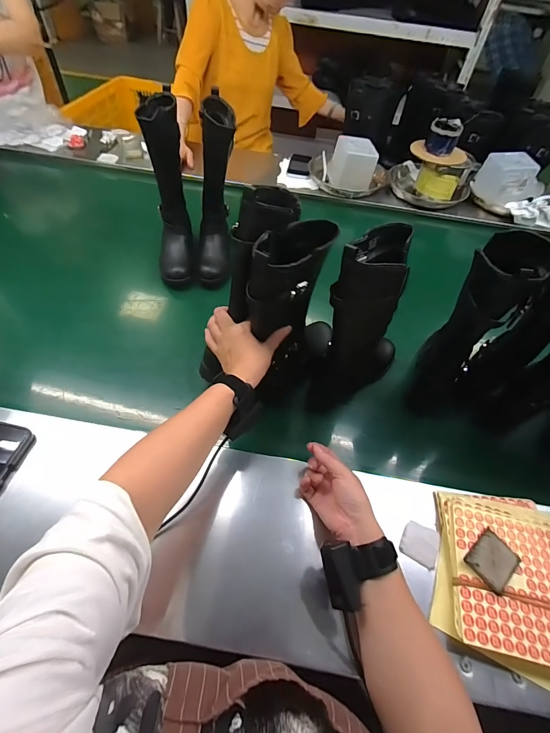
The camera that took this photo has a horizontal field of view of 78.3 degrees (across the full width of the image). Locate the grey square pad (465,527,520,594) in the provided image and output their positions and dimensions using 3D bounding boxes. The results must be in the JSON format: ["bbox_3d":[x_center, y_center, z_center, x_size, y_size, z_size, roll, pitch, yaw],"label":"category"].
[{"bbox_3d":[0.290,0.255,0.445,0.063,0.012,0.053,-33,63,-24],"label":"grey square pad"}]

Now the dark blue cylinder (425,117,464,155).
[{"bbox_3d":[0.494,-0.674,0.999,0.089,0.084,0.096,25,56,13],"label":"dark blue cylinder"}]

